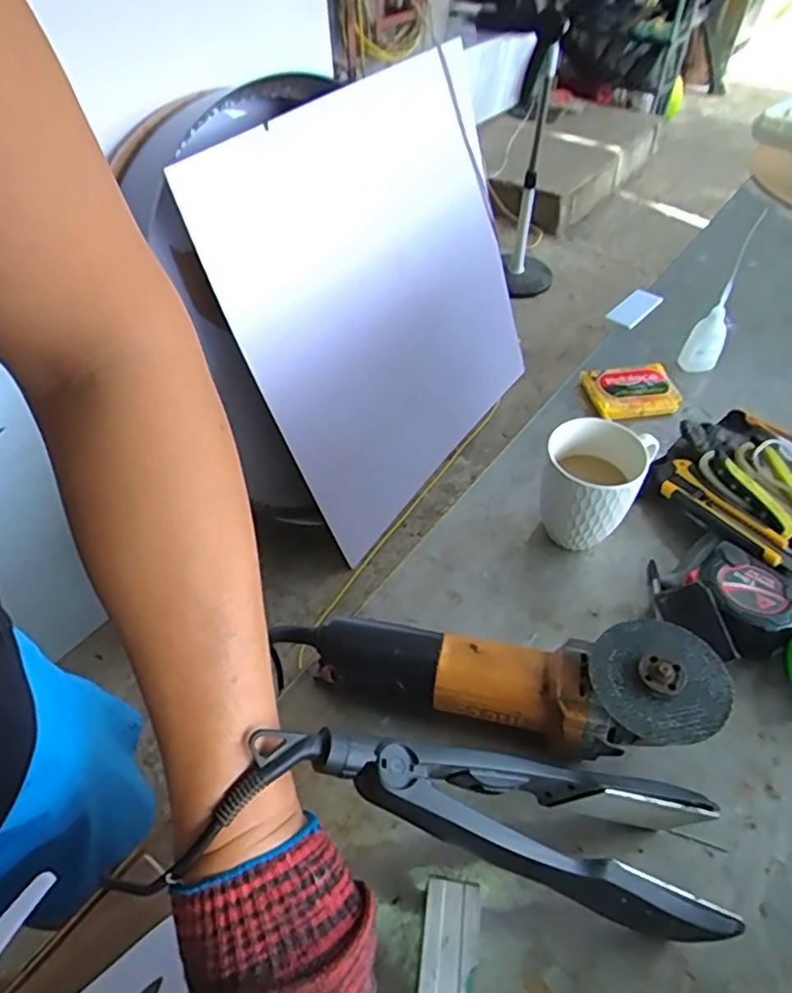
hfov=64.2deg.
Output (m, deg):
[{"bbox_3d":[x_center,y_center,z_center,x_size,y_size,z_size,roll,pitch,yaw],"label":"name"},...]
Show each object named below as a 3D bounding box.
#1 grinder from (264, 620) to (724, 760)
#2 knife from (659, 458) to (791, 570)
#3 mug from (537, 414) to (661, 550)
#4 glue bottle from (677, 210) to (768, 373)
[{"bbox_3d":[0.074,0.133,0.462,0.297,0.066,0.083,2,46,16],"label":"grinder"},{"bbox_3d":[0.308,0.022,0.585,0.033,0.018,0.144,-23,53,-22],"label":"knife"},{"bbox_3d":[0.174,-0.004,0.574,0.084,0.112,0.083,1,48,-1],"label":"mug"},{"bbox_3d":[0.375,-0.216,0.722,0.030,0.179,0.038,-20,52,-20],"label":"glue bottle"}]

